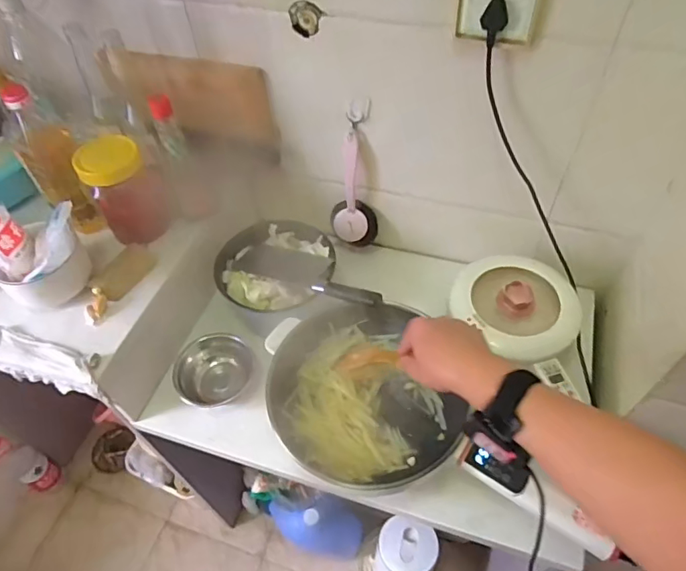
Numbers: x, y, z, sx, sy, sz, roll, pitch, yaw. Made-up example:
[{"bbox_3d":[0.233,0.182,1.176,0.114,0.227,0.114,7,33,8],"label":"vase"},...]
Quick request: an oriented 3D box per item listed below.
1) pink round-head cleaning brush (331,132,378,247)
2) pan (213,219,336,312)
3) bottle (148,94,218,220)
[{"bbox_3d":[0.019,-0.164,0.911,0.084,0.218,0.053,-5,52,0],"label":"pink round-head cleaning brush"},{"bbox_3d":[-0.117,-0.052,0.912,0.200,0.060,0.213,2,52,5],"label":"pan"},{"bbox_3d":[-0.262,-0.207,0.834,0.060,0.254,0.058,-17,53,-9],"label":"bottle"}]

